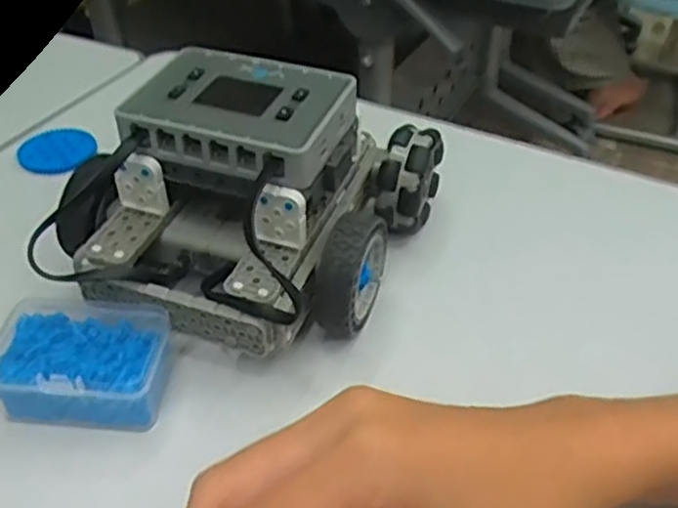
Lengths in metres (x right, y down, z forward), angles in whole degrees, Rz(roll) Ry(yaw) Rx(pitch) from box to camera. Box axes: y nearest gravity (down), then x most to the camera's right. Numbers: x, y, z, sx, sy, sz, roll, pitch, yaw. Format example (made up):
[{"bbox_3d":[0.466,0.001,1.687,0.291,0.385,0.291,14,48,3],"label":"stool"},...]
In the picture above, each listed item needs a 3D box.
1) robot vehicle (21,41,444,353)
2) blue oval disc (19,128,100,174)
[{"bbox_3d":[-0.049,-0.037,0.386,0.163,0.103,0.171,16,43,18],"label":"robot vehicle"},{"bbox_3d":[-0.195,-0.071,0.504,0.048,0.007,0.048,28,48,29],"label":"blue oval disc"}]

